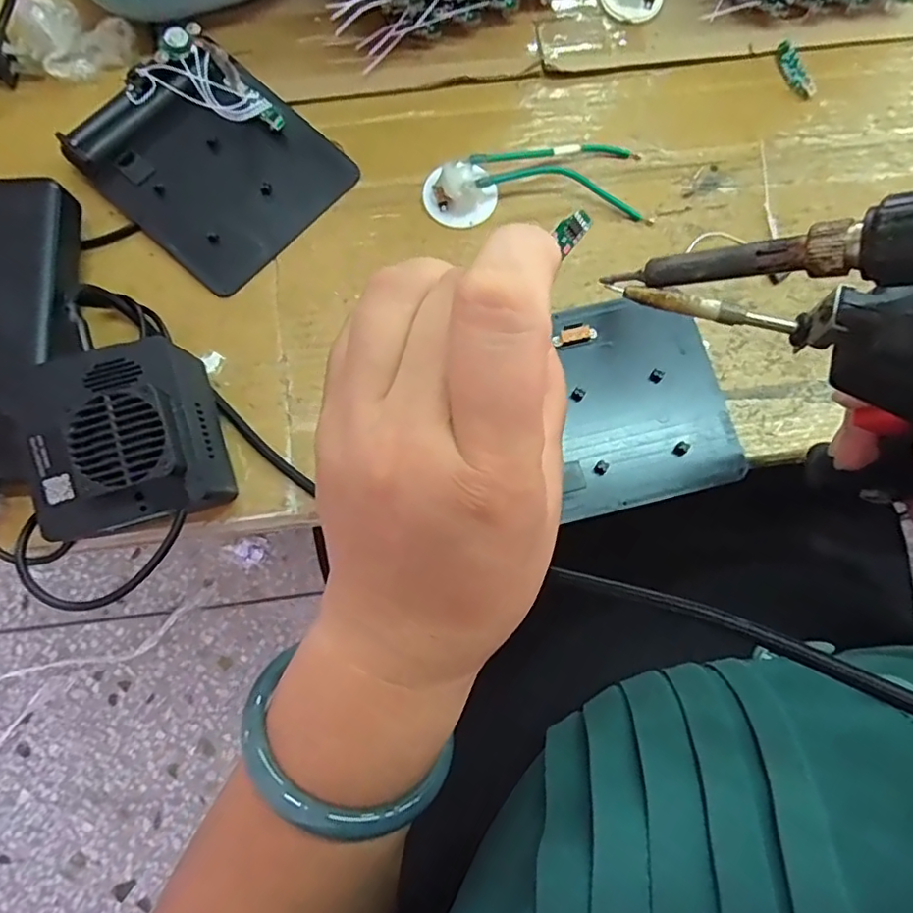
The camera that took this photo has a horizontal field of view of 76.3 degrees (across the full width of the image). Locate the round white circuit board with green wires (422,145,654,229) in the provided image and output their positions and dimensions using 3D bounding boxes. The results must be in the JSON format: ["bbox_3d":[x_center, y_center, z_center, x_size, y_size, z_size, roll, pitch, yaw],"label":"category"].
[{"bbox_3d":[0.046,-0.159,0.335,0.128,0.017,0.048,-2,78,-2],"label":"round white circuit board with green wires"}]

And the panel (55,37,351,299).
[{"bbox_3d":[-0.135,-0.168,0.325,0.118,0.026,0.112,41,80,7],"label":"panel"}]

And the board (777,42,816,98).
[{"bbox_3d":[0.215,-0.245,0.368,0.013,0.004,0.041,-19,79,-5],"label":"board"}]

